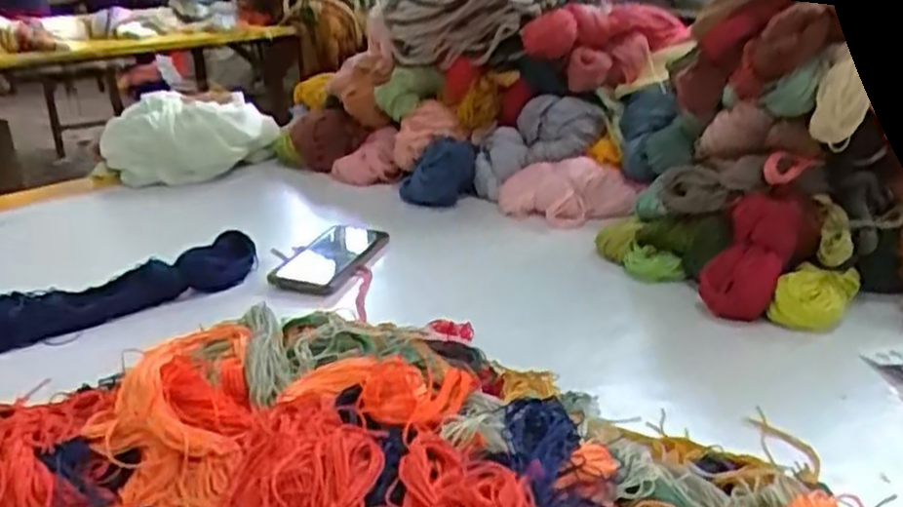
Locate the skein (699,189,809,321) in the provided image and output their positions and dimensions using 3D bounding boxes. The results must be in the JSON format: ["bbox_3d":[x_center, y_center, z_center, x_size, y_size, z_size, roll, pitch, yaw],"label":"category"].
[{"bbox_3d":[0.283,0.002,0.725,0.071,0.034,0.128,17,66,38],"label":"skein"}]

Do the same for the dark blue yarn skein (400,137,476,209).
[{"bbox_3d":[-0.013,-0.106,1.017,0.102,0.077,0.058,-7,24,-14],"label":"dark blue yarn skein"}]

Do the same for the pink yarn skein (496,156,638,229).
[{"bbox_3d":[0.144,-0.076,0.964,0.175,0.064,0.081,7,24,19],"label":"pink yarn skein"}]

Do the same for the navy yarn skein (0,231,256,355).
[{"bbox_3d":[-0.411,0.052,0.728,0.458,0.034,0.101,-12,26,-22],"label":"navy yarn skein"}]

